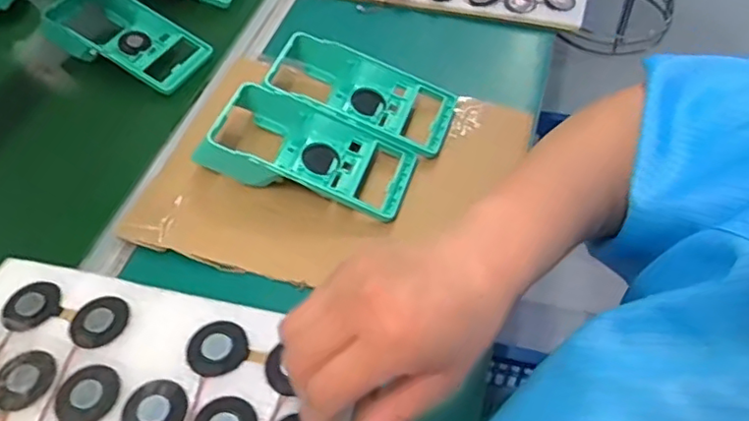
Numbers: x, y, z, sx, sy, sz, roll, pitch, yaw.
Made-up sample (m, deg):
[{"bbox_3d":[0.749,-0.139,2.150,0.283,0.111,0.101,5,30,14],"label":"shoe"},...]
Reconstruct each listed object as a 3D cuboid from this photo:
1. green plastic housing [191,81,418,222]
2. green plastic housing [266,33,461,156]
[{"bbox_3d":[-0.061,-0.053,0.529,0.183,0.057,0.087,11,50,14],"label":"green plastic housing"},{"bbox_3d":[-0.022,-0.115,0.569,0.189,0.053,0.085,13,50,16],"label":"green plastic housing"}]

